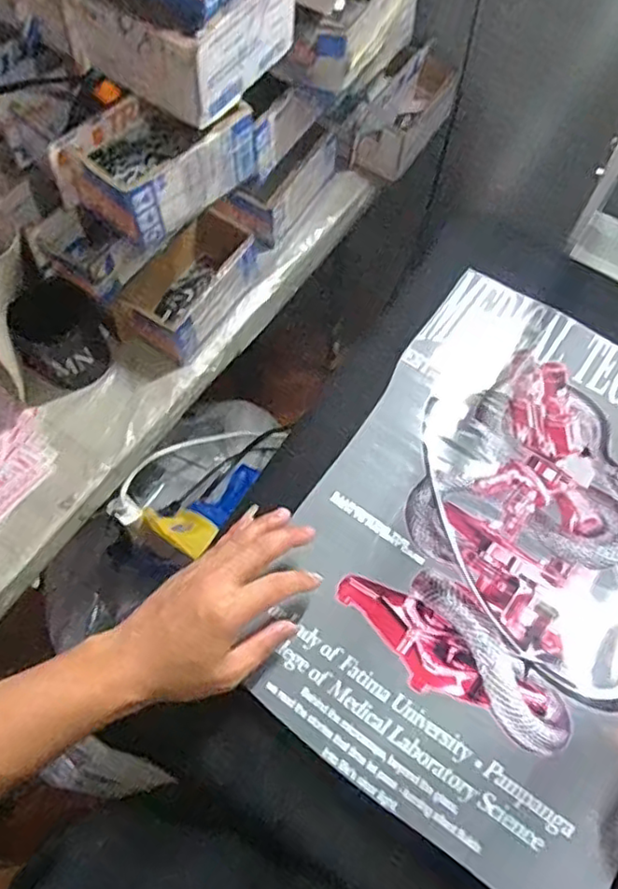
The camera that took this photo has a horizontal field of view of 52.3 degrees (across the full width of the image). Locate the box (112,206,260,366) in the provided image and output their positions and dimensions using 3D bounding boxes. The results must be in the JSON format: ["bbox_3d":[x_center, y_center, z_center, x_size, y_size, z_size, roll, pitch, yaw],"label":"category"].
[{"bbox_3d":[-0.132,-0.187,0.730,0.082,0.080,0.185,30,69,11],"label":"box"}]

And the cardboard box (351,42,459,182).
[{"bbox_3d":[0.129,-0.437,0.844,0.079,0.075,0.177,33,69,13],"label":"cardboard box"}]

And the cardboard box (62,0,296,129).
[{"bbox_3d":[-0.106,-0.380,0.568,0.127,0.076,0.164,32,69,12],"label":"cardboard box"}]

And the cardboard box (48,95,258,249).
[{"bbox_3d":[-0.141,-0.268,0.594,0.103,0.064,0.163,41,71,15],"label":"cardboard box"}]

